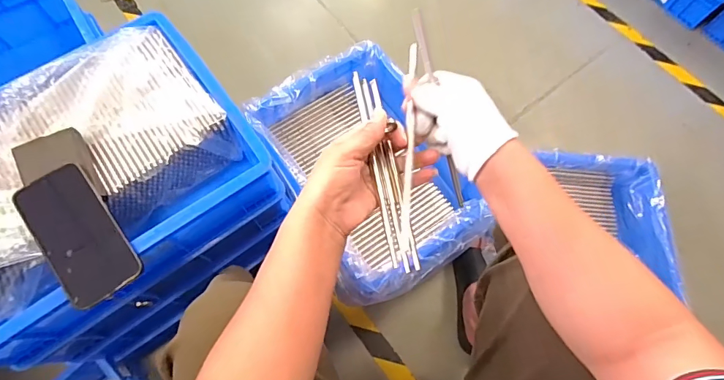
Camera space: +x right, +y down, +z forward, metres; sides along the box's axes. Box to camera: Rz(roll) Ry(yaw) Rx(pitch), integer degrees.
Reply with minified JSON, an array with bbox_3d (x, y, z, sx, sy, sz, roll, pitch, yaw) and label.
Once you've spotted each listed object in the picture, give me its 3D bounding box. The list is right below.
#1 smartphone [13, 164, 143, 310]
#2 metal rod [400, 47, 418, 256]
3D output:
[{"bbox_3d":[-0.319,0.048,0.455,0.074,0.016,0.155,-34,83,-17],"label":"smartphone"},{"bbox_3d":[0.048,-0.046,0.406,0.011,0.013,0.211,4,81,-1],"label":"metal rod"}]

